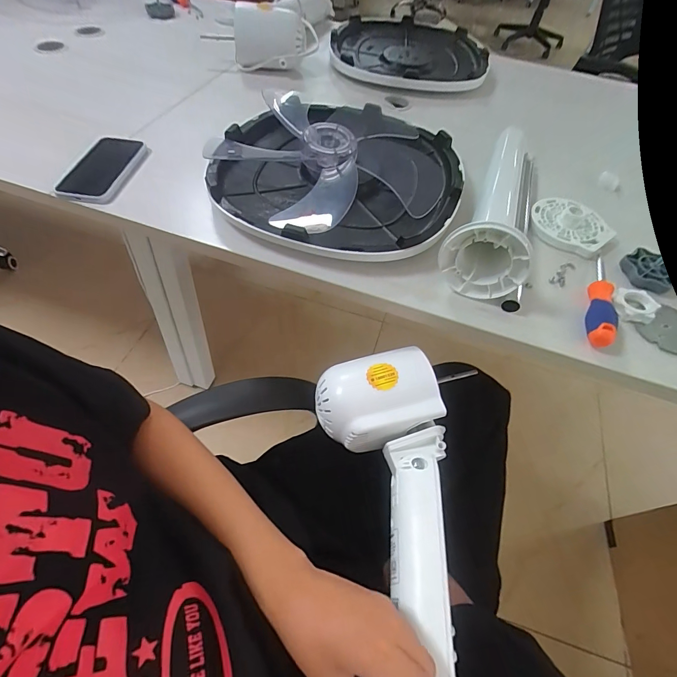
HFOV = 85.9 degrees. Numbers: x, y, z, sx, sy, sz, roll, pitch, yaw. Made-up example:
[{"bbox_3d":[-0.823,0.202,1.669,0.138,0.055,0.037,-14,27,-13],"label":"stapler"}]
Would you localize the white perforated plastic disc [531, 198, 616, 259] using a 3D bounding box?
[{"bbox_3d":[0.361,-0.179,0.562,0.119,0.021,0.111,2,56,-3],"label":"white perforated plastic disc"}]

